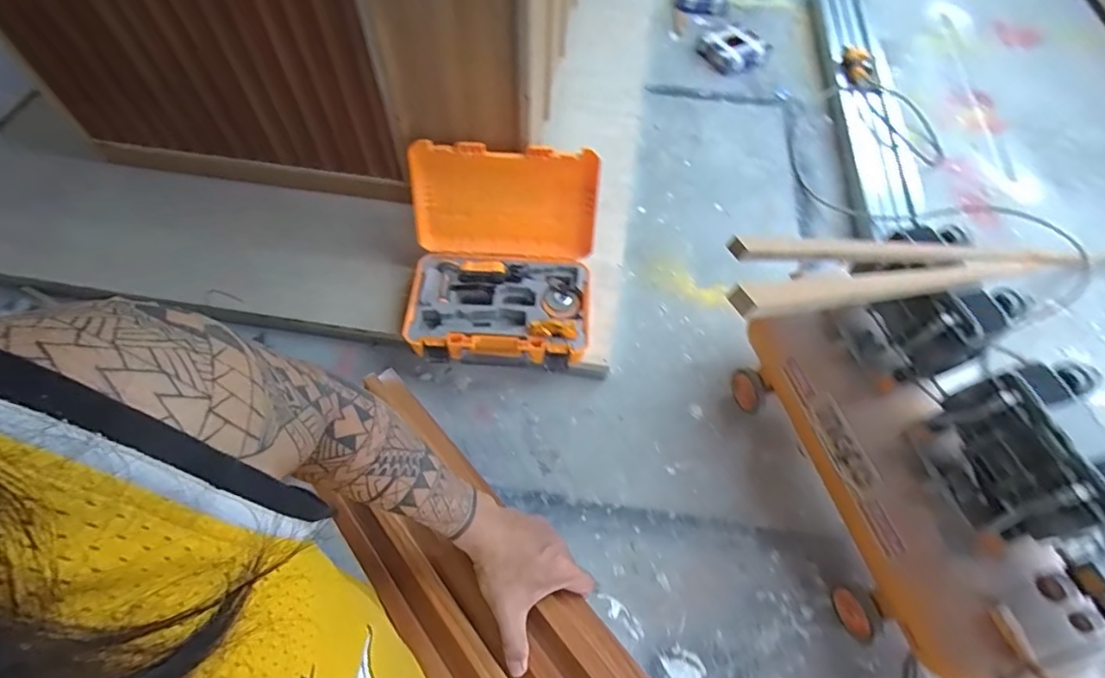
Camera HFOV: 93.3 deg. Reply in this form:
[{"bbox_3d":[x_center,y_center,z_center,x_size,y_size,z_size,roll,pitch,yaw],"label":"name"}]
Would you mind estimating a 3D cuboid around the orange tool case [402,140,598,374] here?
[{"bbox_3d":[-0.156,-0.242,1.519,0.542,0.360,0.485,2,62,1],"label":"orange tool case"}]

